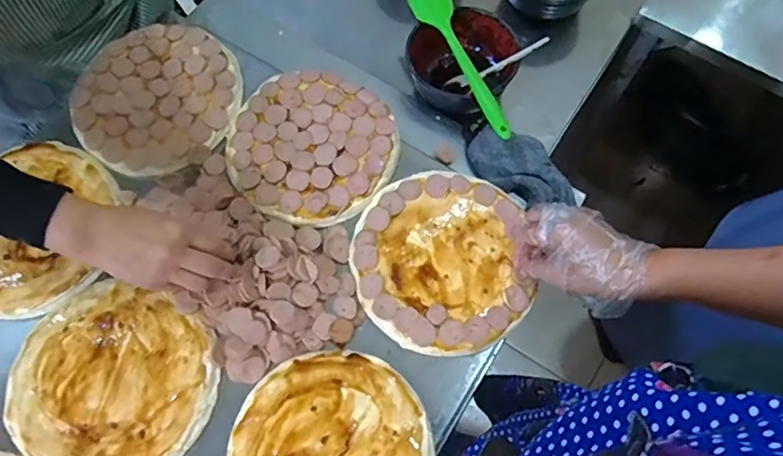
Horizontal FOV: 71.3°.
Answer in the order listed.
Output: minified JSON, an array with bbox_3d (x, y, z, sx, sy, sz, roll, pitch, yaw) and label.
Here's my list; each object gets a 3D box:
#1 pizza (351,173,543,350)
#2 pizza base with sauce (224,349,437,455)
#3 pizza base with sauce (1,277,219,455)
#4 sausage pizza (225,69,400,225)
[{"bbox_3d":[0.050,0.033,0.586,0.181,0.023,0.191,0,69,0],"label":"pizza"},{"bbox_3d":[-0.059,0.217,0.520,0.191,0.008,0.189,-27,71,-9],"label":"pizza base with sauce"},{"bbox_3d":[-0.289,0.156,0.557,0.208,0.013,0.186,12,69,5],"label":"pizza base with sauce"},{"bbox_3d":[-0.092,-0.102,0.638,0.191,0.012,0.188,0,69,0],"label":"sausage pizza"}]

